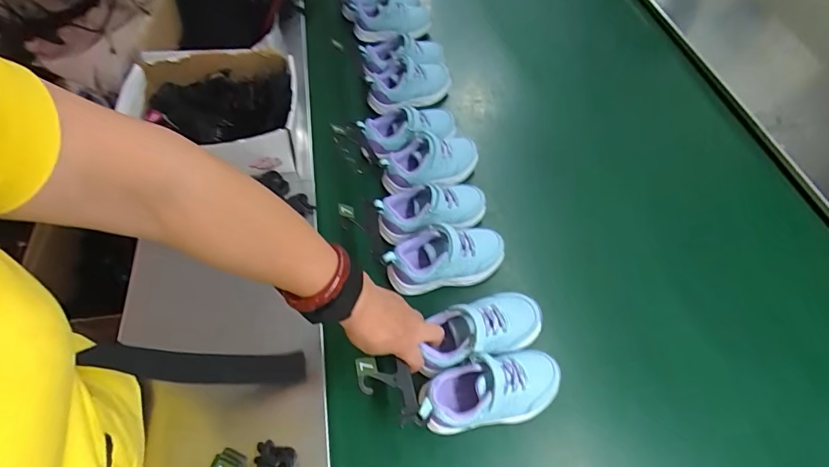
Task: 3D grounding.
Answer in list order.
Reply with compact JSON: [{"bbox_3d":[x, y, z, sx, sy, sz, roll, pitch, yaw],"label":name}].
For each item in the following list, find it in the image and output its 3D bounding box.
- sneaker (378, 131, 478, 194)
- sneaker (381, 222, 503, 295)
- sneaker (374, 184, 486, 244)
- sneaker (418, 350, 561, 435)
[{"bbox_3d":[0.029,-0.110,0.654,0.158,0.064,0.080,-22,60,-14],"label":"sneaker"},{"bbox_3d":[0.043,0.028,0.572,0.160,0.066,0.067,-9,57,-6],"label":"sneaker"},{"bbox_3d":[0.026,-0.038,0.611,0.162,0.060,0.085,-9,58,-6],"label":"sneaker"},{"bbox_3d":[0.087,0.177,0.480,0.162,0.065,0.066,-13,58,-9],"label":"sneaker"}]

